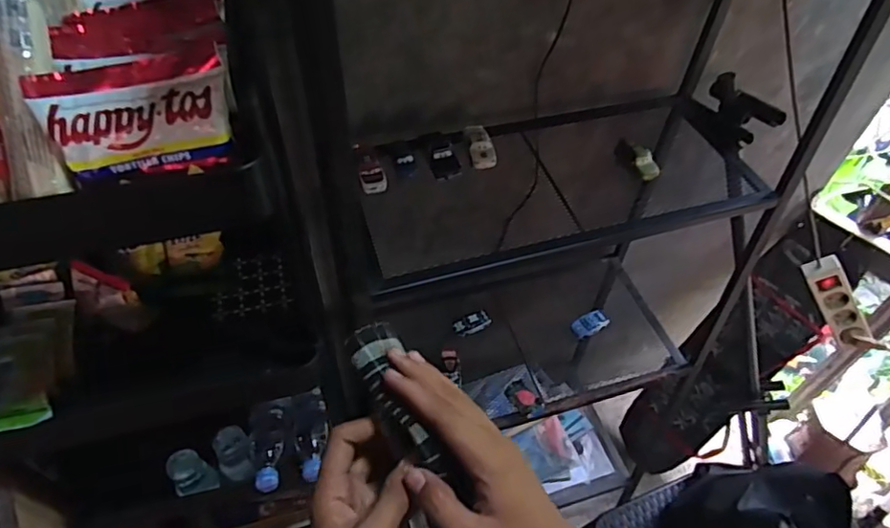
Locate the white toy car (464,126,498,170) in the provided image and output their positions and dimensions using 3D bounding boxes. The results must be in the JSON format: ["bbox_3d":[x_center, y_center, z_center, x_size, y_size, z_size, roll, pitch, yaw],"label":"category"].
[{"bbox_3d":[0.048,-0.161,0.774,0.032,0.019,0.076,-7,51,-8],"label":"white toy car"}]

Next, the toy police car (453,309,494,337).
[{"bbox_3d":[0.051,0.109,1.045,0.071,0.020,0.033,-23,55,-21],"label":"toy police car"}]

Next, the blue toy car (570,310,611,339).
[{"bbox_3d":[0.270,0.109,1.050,0.071,0.028,0.034,-19,54,-18],"label":"blue toy car"}]

